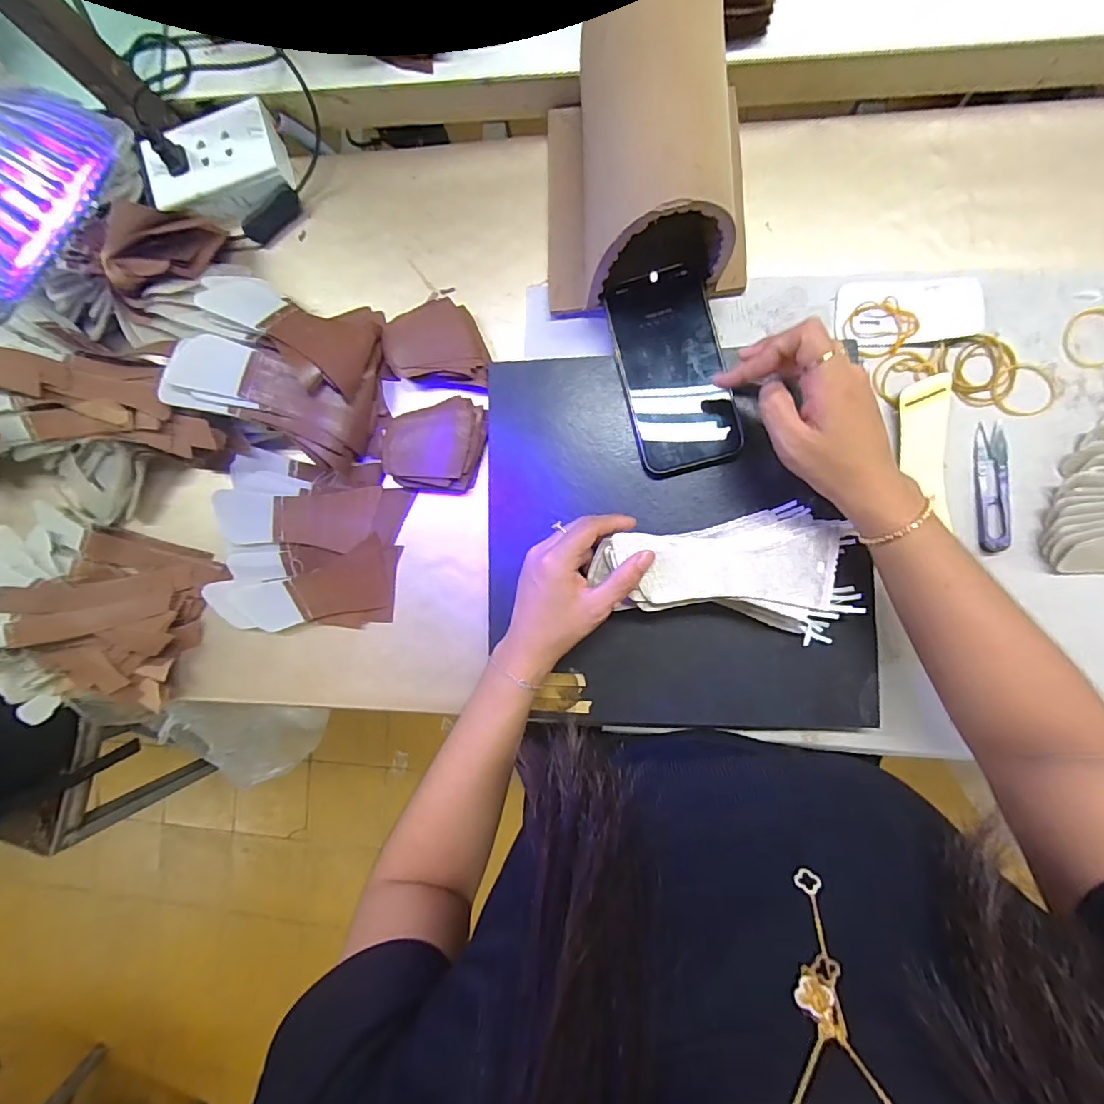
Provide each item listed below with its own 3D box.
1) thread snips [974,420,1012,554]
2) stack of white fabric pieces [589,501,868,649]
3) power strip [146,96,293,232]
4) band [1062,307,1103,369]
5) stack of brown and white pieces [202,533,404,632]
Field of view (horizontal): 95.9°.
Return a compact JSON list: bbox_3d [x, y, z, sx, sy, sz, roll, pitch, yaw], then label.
[{"bbox_3d":[0.349,-0.052,0.393,0.022,0.008,0.101,1,89,7],"label":"thread snips"},{"bbox_3d":[0.130,0.014,0.376,0.192,0.031,0.095,2,88,0],"label":"stack of white fabric pieces"},{"bbox_3d":[-0.312,-0.359,0.469,0.126,0.035,0.080,-24,86,6],"label":"power strip"},{"bbox_3d":[0.427,-0.169,0.391,0.044,0.004,0.049,-2,89,7],"label":"band"},{"bbox_3d":[-0.227,0.031,0.459,0.169,0.028,0.078,-5,88,6],"label":"stack of brown and white pieces"}]

